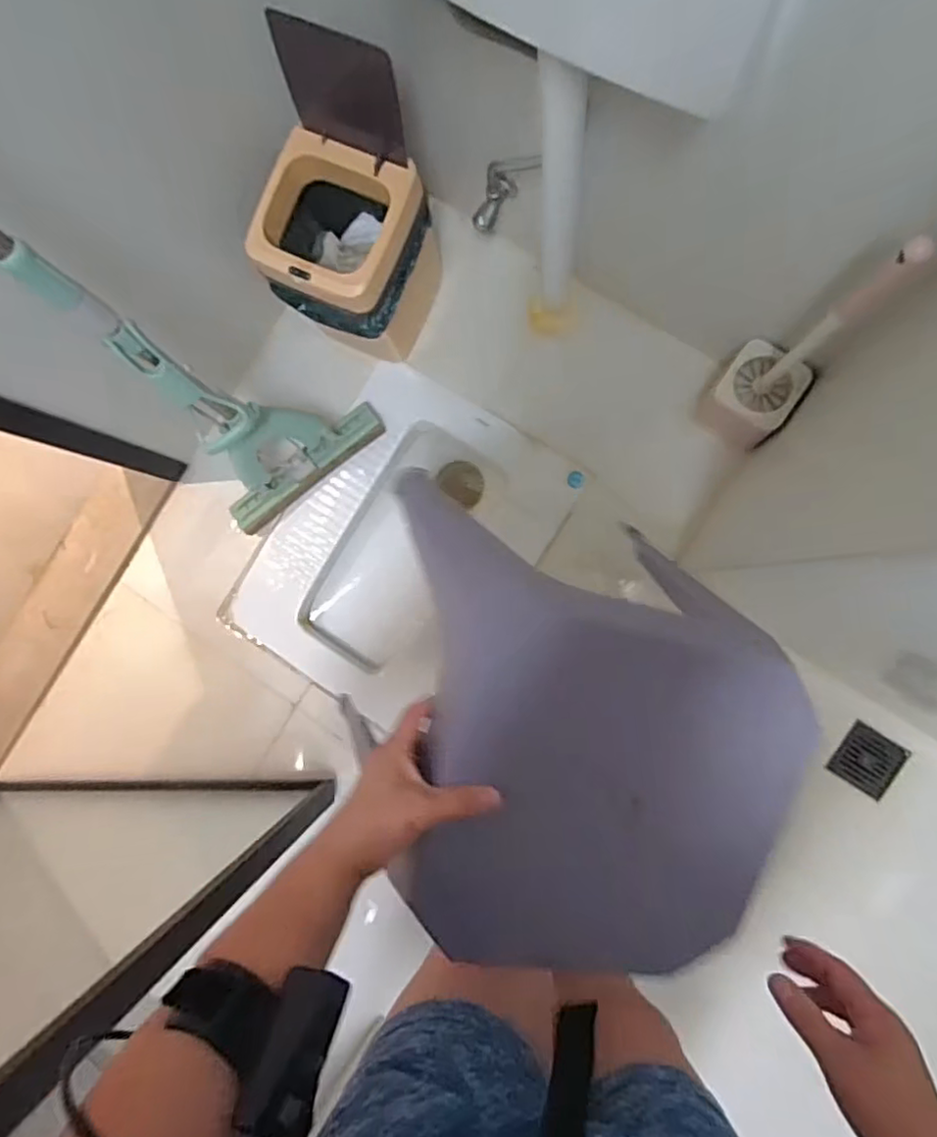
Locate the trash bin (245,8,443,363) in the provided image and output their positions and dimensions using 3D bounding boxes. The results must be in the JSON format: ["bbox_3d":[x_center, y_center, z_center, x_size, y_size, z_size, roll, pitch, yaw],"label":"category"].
[{"bbox_3d":[-0.175,-0.510,0.947,0.215,0.395,0.273,23,93,7],"label":"trash bin"}]

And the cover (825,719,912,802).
[{"bbox_3d":[0.679,0.327,1.055,0.096,0.009,0.102,30,106,14],"label":"cover"}]

